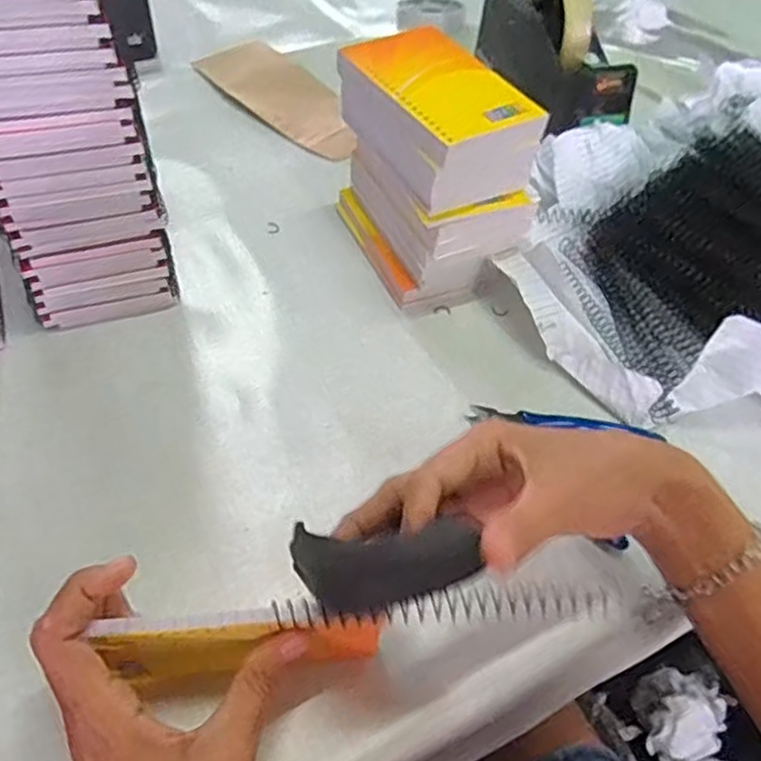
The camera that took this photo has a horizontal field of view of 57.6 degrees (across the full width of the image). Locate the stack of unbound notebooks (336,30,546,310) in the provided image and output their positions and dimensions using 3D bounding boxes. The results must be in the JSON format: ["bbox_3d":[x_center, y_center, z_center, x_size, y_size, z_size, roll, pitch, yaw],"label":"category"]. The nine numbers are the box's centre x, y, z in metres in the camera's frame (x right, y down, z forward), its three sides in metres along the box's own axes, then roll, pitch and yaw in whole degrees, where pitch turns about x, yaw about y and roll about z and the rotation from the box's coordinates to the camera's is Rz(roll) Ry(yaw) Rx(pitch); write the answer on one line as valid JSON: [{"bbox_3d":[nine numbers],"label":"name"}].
[{"bbox_3d":[0.037,-0.184,0.478,0.077,0.065,0.129,-25,58,-24],"label":"stack of unbound notebooks"}]

